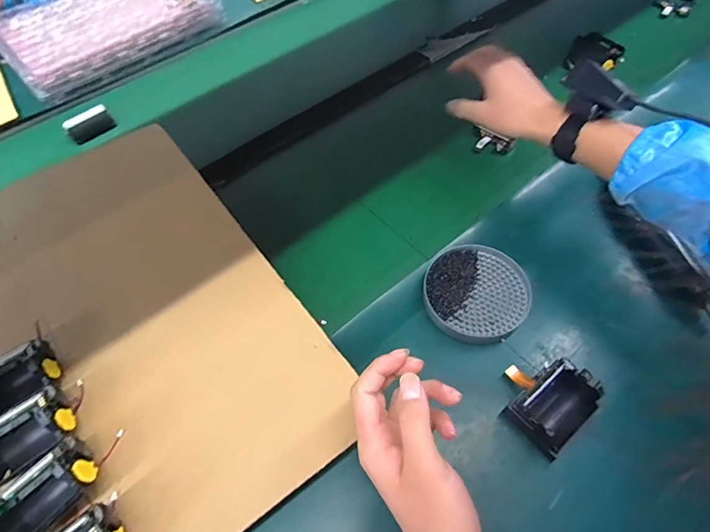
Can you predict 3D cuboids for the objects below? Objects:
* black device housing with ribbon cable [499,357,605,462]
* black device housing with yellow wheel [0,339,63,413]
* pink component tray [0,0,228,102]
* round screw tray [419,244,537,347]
[{"bbox_3d":[0.184,0.122,0.421,0.082,0.045,0.075,-39,63,-20],"label":"black device housing with ribbon cable"},{"bbox_3d":[-0.316,0.107,0.405,0.072,0.042,0.054,-28,60,-15],"label":"black device housing with yellow wheel"},{"bbox_3d":[-0.496,-0.488,0.870,0.379,0.049,0.316,-38,63,-20],"label":"pink component tray"},{"bbox_3d":[0.135,0.032,0.499,0.116,0.025,0.113,-1,57,2],"label":"round screw tray"}]

